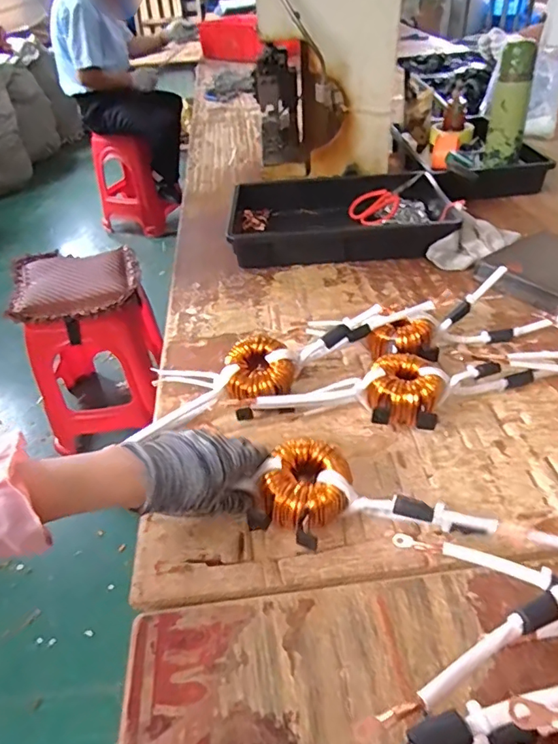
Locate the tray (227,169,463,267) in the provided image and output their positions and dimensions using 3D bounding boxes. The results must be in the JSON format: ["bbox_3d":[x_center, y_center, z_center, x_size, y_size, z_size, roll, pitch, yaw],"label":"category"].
[{"bbox_3d":[0.109,-0.275,0.898,0.373,0.062,0.249,-2,40,2],"label":"tray"}]

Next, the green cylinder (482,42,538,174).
[{"bbox_3d":[0.442,-0.497,0.967,0.066,0.223,0.058,14,43,21],"label":"green cylinder"}]

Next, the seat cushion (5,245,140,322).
[{"bbox_3d":[-0.555,-0.243,1.349,0.339,0.055,0.301,-7,40,-4],"label":"seat cushion"}]

